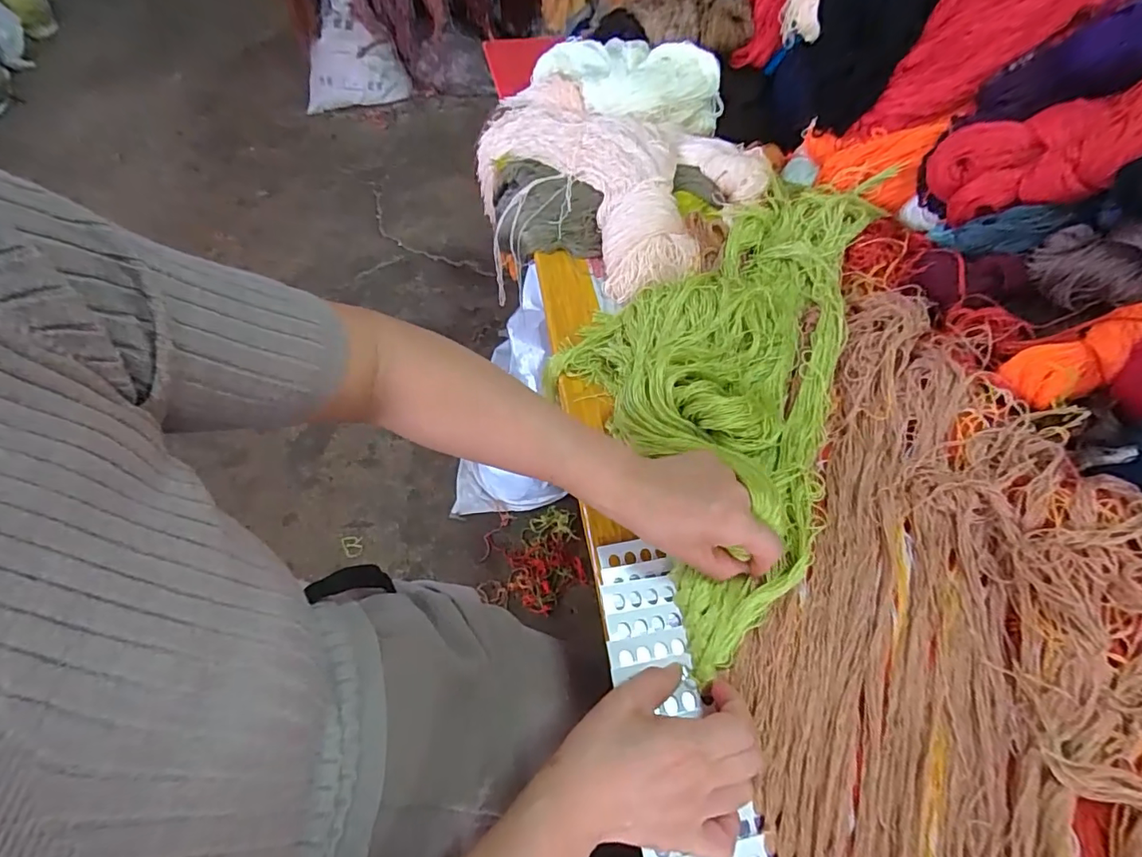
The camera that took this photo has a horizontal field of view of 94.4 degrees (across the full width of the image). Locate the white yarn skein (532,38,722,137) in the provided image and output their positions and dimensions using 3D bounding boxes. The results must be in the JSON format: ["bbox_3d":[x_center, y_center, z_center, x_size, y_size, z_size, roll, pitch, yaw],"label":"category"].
[{"bbox_3d":[0.078,-0.515,0.787,0.282,0.072,0.156,36,63,21],"label":"white yarn skein"}]

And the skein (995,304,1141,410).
[{"bbox_3d":[0.391,-0.054,0.404,0.099,0.032,0.047,-34,58,21],"label":"skein"}]

